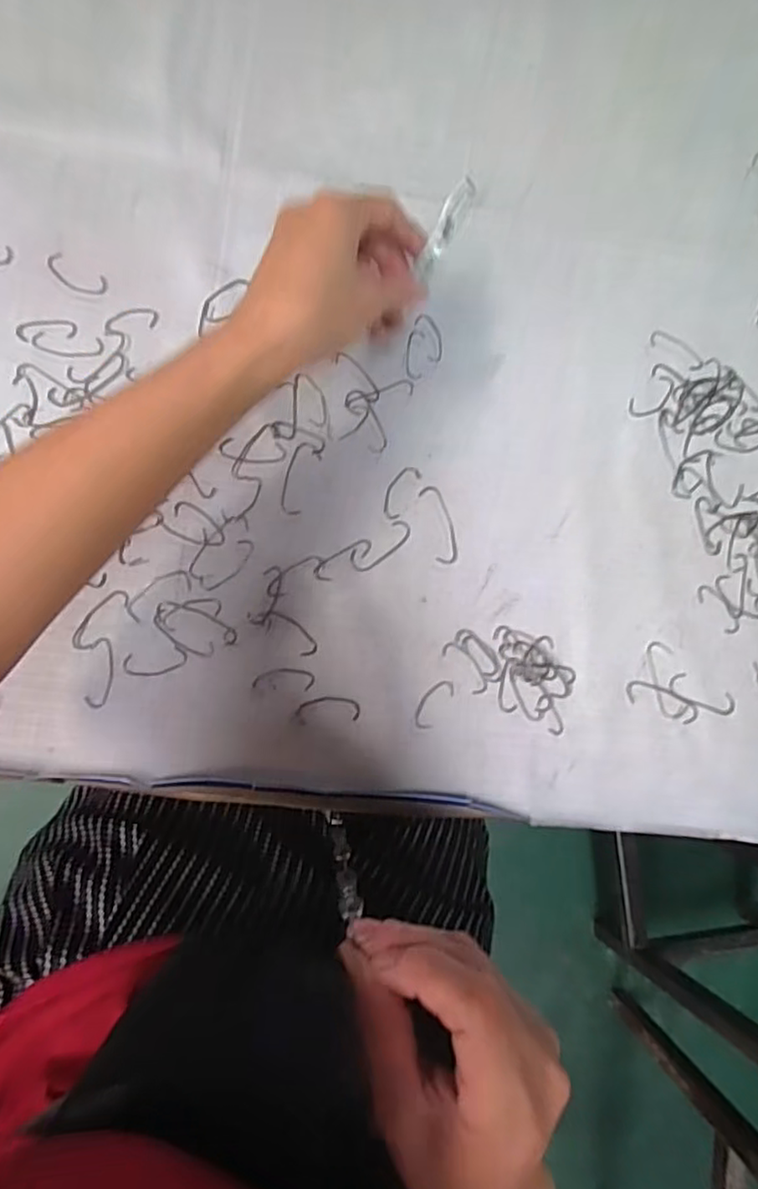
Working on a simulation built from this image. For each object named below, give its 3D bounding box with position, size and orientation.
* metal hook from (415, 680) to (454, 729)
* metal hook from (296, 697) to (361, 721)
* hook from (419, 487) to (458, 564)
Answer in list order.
[{"bbox_3d":[0.034,0.066,0.383,0.015,0.004,0.032,37,81,0],"label":"metal hook"},{"bbox_3d":[-0.030,0.067,0.376,0.037,0.004,0.013,6,83,-5],"label":"metal hook"},{"bbox_3d":[0.039,-0.044,0.394,0.016,0.004,0.050,-14,85,-7],"label":"hook"}]

